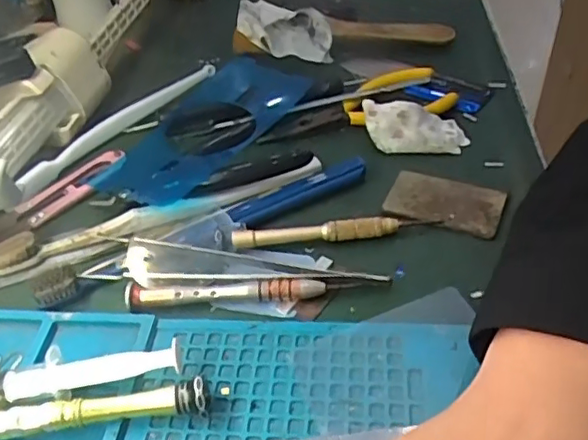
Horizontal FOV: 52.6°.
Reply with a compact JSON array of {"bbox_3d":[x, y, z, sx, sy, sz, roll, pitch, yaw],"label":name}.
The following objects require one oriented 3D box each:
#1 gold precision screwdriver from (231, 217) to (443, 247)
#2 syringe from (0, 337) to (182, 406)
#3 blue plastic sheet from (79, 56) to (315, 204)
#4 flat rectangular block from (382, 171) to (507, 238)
[{"bbox_3d":[0.022,0.006,0.305,0.105,0.012,0.008,-8,43,-3],"label":"gold precision screwdriver"},{"bbox_3d":[-0.114,0.067,0.247,0.131,0.018,0.024,-7,43,-3],"label":"syringe"},{"bbox_3d":[-0.056,-0.060,0.376,0.073,0.014,0.150,22,49,26],"label":"blue plastic sheet"},{"bbox_3d":[0.082,-0.010,0.321,0.058,0.004,0.036,15,46,20],"label":"flat rectangular block"}]

